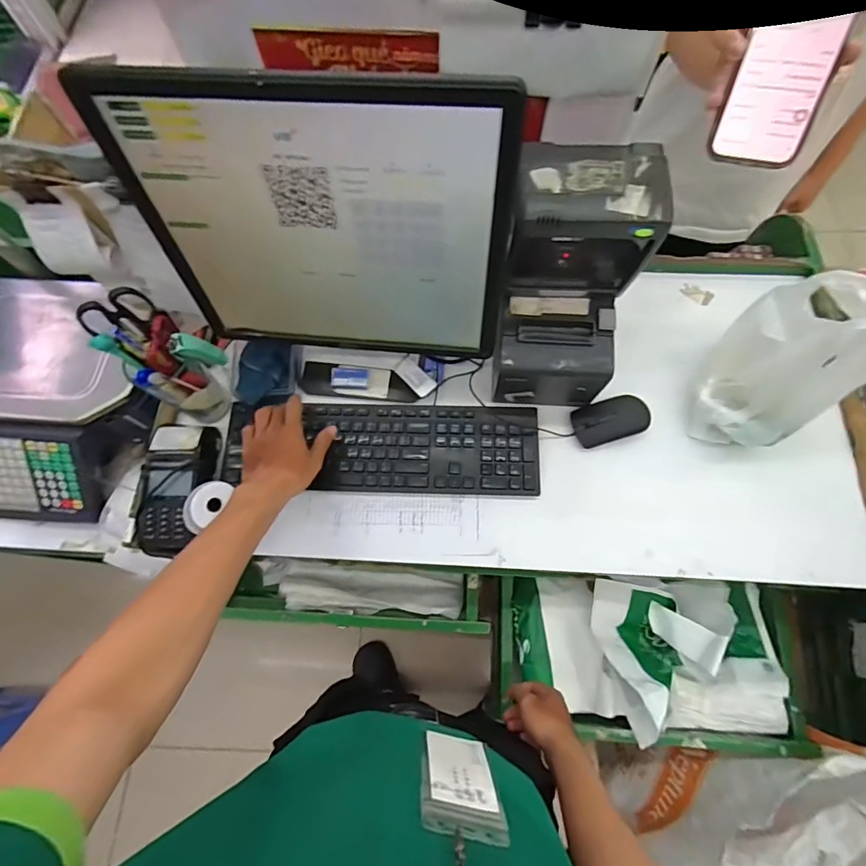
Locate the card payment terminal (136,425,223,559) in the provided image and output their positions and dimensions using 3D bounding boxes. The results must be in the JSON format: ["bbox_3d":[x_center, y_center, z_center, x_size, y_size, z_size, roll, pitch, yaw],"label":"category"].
[{"bbox_3d":[-0.341,0.072,0.599,0.081,0.049,0.171,7,70,4],"label":"card payment terminal"}]

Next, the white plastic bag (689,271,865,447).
[{"bbox_3d":[0.425,-0.077,0.550,0.114,0.195,0.136,18,71,8],"label":"white plastic bag"}]

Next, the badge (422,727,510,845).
[{"bbox_3d":[0.023,0.284,0.371,0.064,0.115,0.004,15,88,0],"label":"badge"}]

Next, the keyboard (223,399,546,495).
[{"bbox_3d":[-0.072,0.016,0.630,0.433,0.027,0.127,4,70,2],"label":"keyboard"}]

